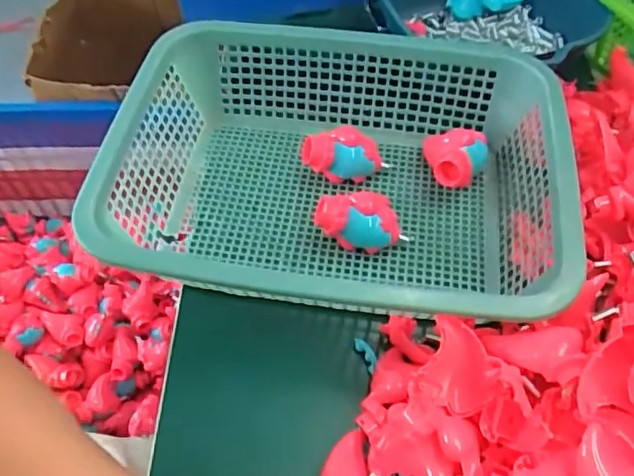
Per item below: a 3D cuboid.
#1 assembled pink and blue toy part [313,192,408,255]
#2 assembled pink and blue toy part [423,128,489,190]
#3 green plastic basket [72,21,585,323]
[{"bbox_3d":[0.035,-0.012,0.473,0.071,0.045,0.033,1,55,1],"label":"assembled pink and blue toy part"},{"bbox_3d":[0.120,-0.072,0.509,0.056,0.045,0.054,17,57,11],"label":"assembled pink and blue toy part"},{"bbox_3d":[0.016,-0.045,0.475,0.338,0.104,0.260,7,56,5],"label":"green plastic basket"}]

